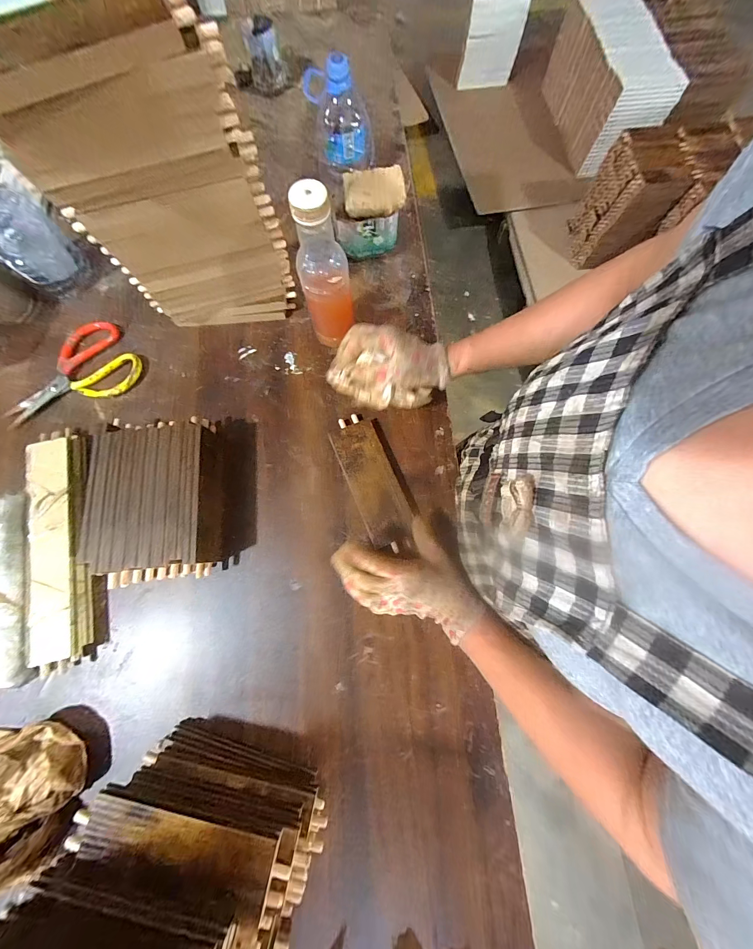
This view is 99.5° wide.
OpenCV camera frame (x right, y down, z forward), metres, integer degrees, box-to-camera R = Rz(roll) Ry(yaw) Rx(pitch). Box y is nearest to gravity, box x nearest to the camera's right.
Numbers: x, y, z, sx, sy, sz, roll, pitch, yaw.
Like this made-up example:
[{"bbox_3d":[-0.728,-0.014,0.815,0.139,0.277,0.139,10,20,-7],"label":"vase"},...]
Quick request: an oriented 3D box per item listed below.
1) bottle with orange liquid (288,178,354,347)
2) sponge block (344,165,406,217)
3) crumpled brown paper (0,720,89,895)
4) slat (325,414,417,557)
[{"bbox_3d":[-0.066,-0.254,0.418,0.063,0.210,0.057,-11,77,-3],"label":"bottle with orange liquid"},{"bbox_3d":[-0.005,-0.423,0.478,0.088,0.027,0.056,-9,114,-1],"label":"sponge block"},{"bbox_3d":[-0.412,0.349,0.348,0.155,0.070,0.130,10,77,2],"label":"crumpled brown paper"},{"bbox_3d":[-0.007,0.008,0.446,0.064,0.009,0.188,-22,78,-6],"label":"slat"}]

